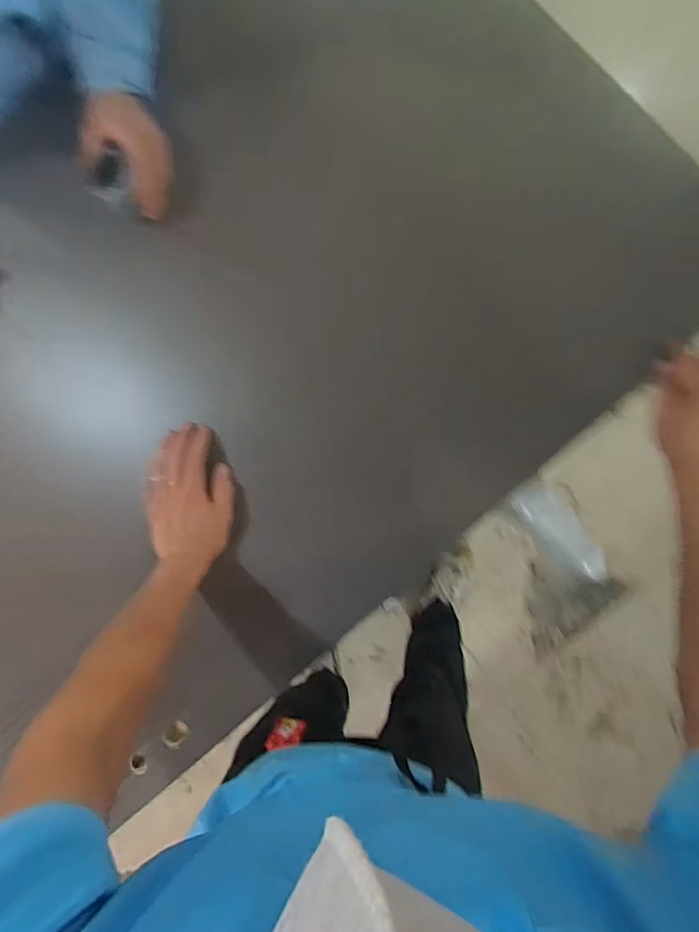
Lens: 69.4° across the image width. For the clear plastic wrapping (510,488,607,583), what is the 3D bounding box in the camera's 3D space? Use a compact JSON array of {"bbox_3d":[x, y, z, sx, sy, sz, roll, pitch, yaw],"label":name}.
[{"bbox_3d":[0.270,0.087,0.647,0.054,0.025,0.142,-39,86,4],"label":"clear plastic wrapping"}]

